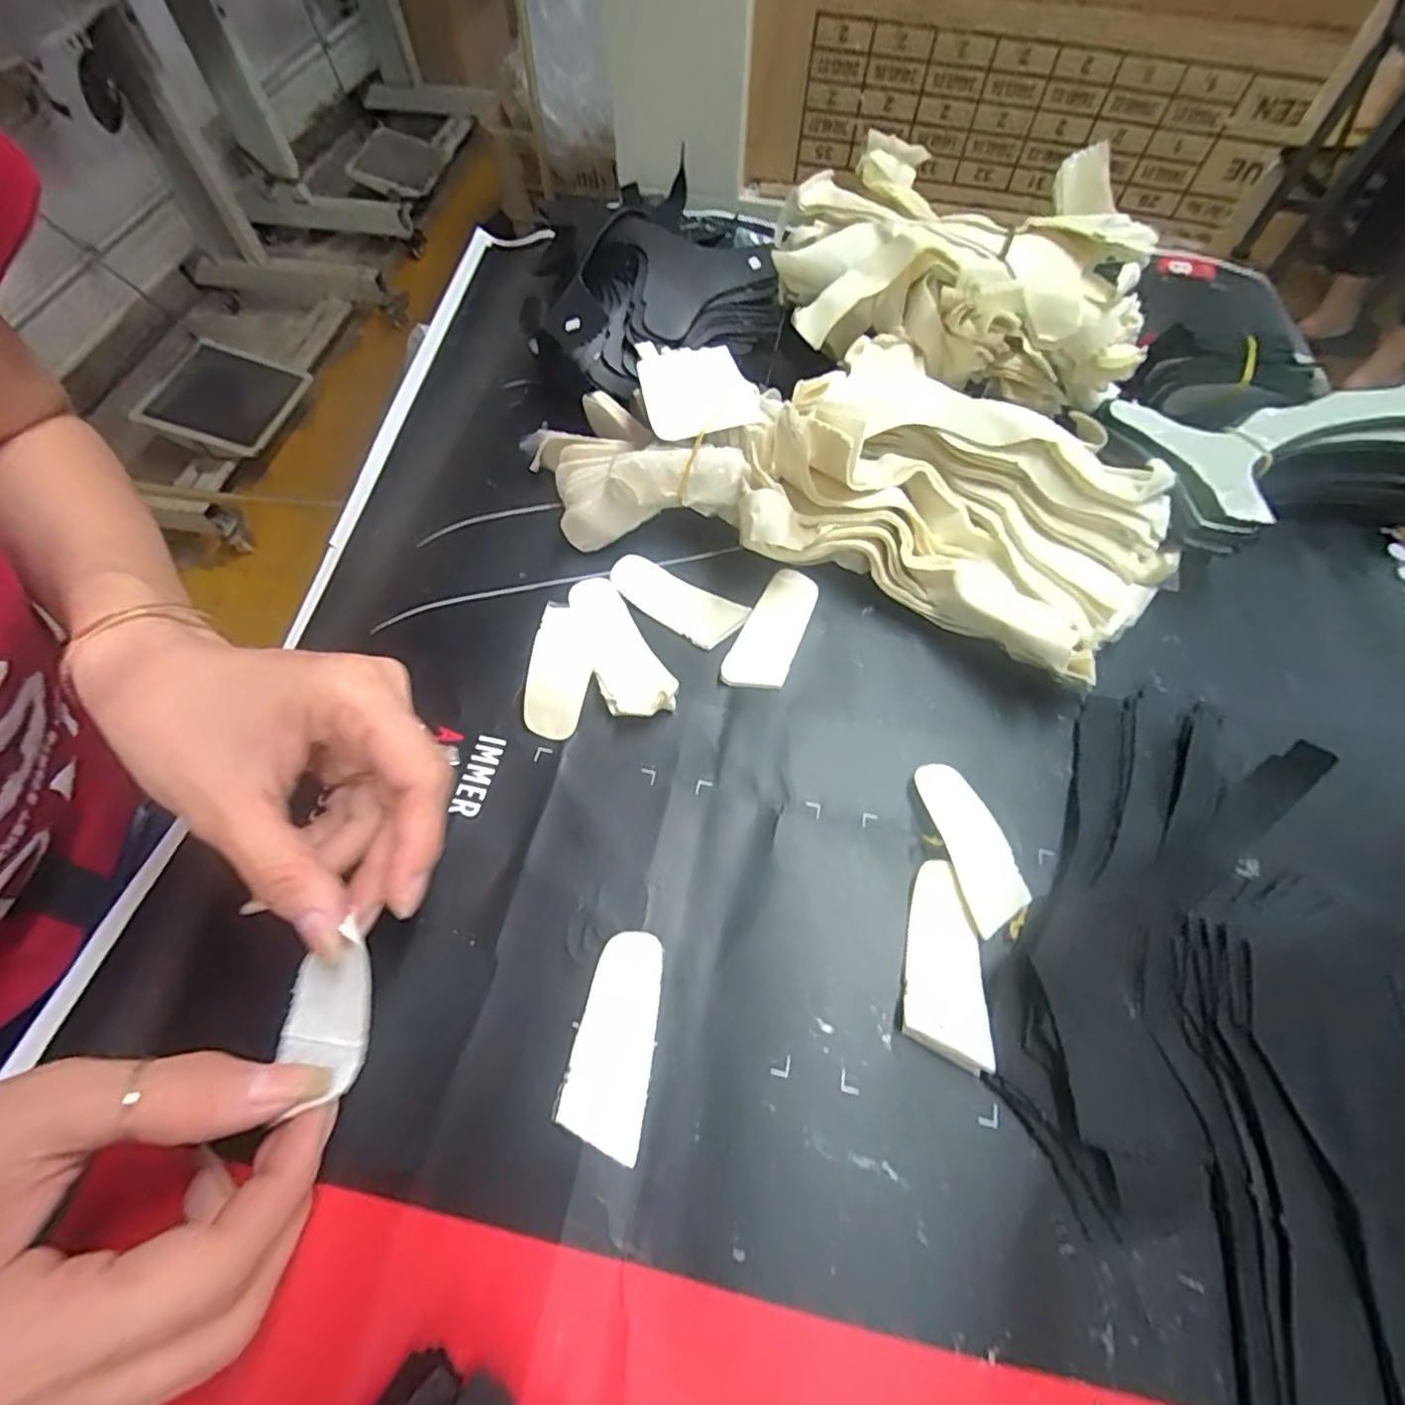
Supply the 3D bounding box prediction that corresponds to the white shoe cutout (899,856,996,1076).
[{"bbox_3d":[0.088,0.094,0.234,0.028,0.012,0.069,6,61,3],"label":"white shoe cutout"}]

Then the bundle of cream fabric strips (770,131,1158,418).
[{"bbox_3d":[0.136,-0.243,0.355,0.195,0.063,0.130,13,62,7],"label":"bundle of cream fabric strips"}]

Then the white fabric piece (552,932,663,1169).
[{"bbox_3d":[-0.031,0.118,0.224,0.028,0.004,0.067,9,64,5],"label":"white fabric piece"}]

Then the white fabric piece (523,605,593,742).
[{"bbox_3d":[-0.064,-0.015,0.286,0.028,0.007,0.060,10,73,3],"label":"white fabric piece"}]

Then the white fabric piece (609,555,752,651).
[{"bbox_3d":[-0.014,-0.051,0.314,0.068,0.008,0.027,28,65,15],"label":"white fabric piece"}]

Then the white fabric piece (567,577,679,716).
[{"bbox_3d":[-0.040,-0.023,0.295,0.029,0.019,0.076,-26,64,-14],"label":"white fabric piece"}]

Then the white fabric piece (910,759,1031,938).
[{"bbox_3d":[0.107,0.056,0.258,0.027,0.009,0.067,-16,62,-9],"label":"white fabric piece"}]

